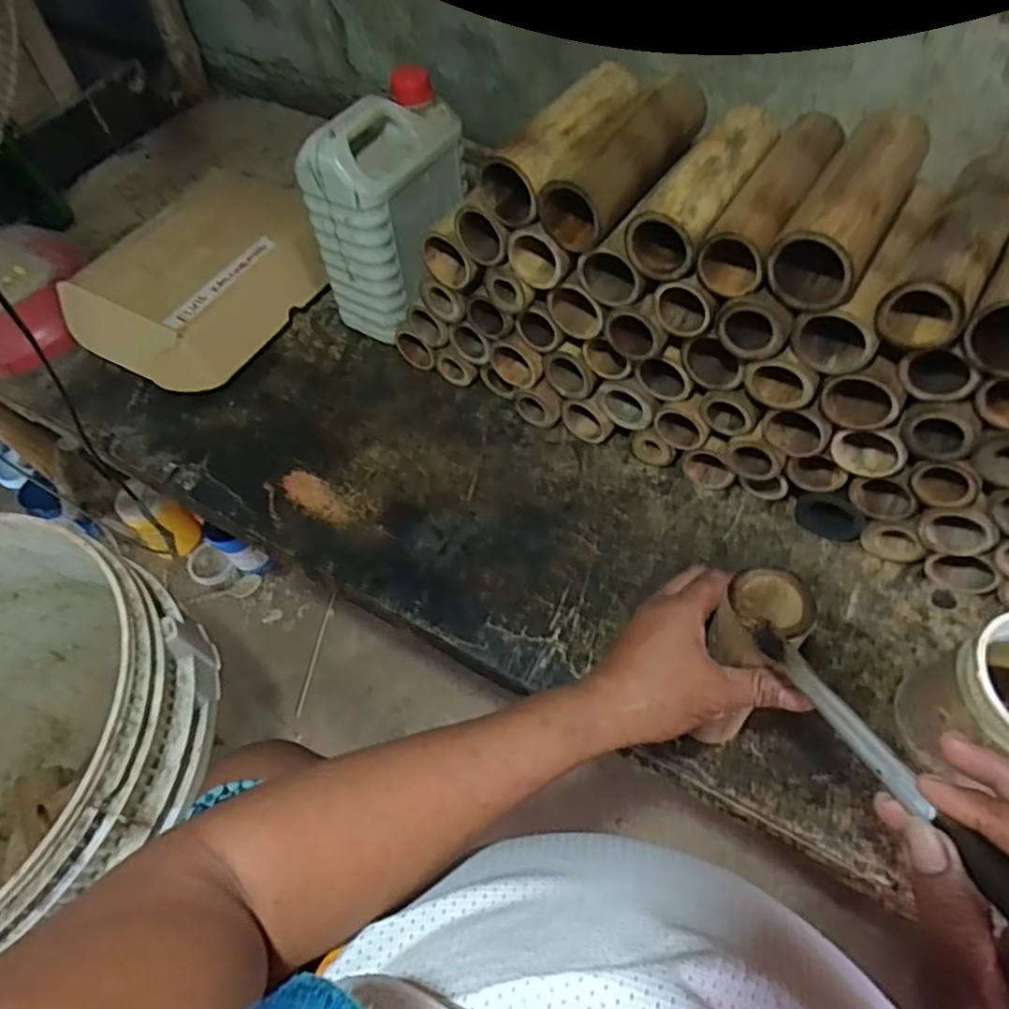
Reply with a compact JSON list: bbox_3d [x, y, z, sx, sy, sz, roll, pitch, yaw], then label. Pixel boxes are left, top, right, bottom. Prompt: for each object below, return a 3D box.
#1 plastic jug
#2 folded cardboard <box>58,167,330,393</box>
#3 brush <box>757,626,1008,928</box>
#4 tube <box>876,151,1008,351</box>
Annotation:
[{"bbox_3d":[-0.121,-0.311,0.748,0.098,0.243,0.160,28,61,21],"label":"plastic jug"},{"bbox_3d":[-0.359,-0.268,0.814,0.218,0.114,0.258,25,60,20],"label":"folded cardboard"},{"bbox_3d":[0.165,0.110,0.302,0.012,0.014,0.182,-15,28,-7],"label":"brush"},{"bbox_3d":[0.313,-0.177,0.464,0.054,0.051,0.177,29,62,22],"label":"tube"}]

